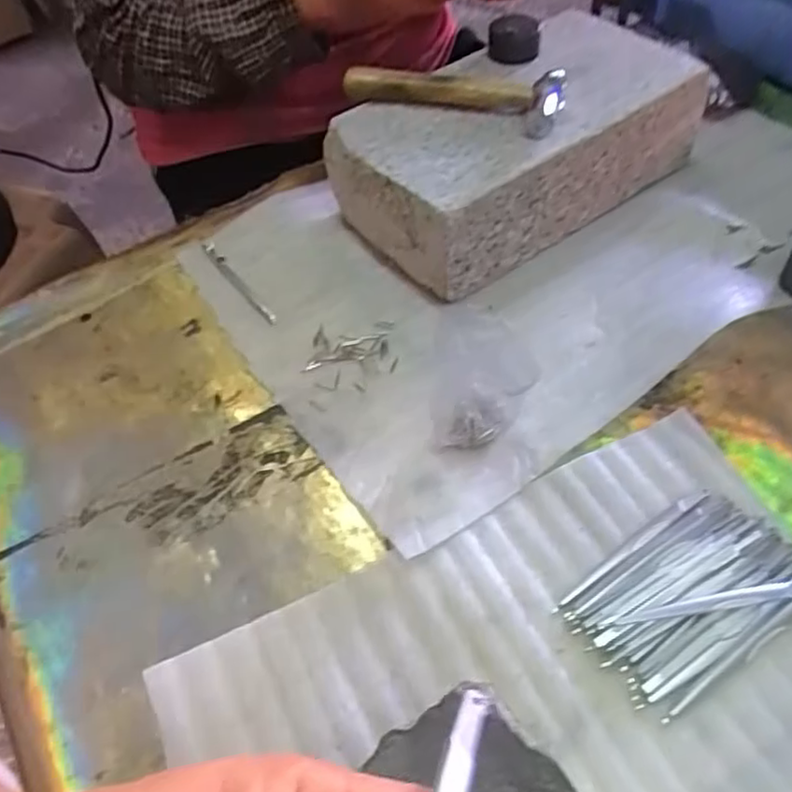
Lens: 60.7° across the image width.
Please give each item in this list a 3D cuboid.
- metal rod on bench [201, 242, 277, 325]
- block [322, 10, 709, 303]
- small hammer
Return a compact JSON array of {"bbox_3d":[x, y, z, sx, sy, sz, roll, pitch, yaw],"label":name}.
[{"bbox_3d":[-0.114,-0.082,0.485,0.007,0.007,0.102,-32,56,-18],"label":"metal rod on bench"},{"bbox_3d":[0.089,-0.186,0.499,0.249,0.080,0.138,-31,56,-17],"label":"block"},{"bbox_3d":[0.041,-0.211,0.463,0.146,0.020,0.054,20,57,20],"label":"small hammer"}]

